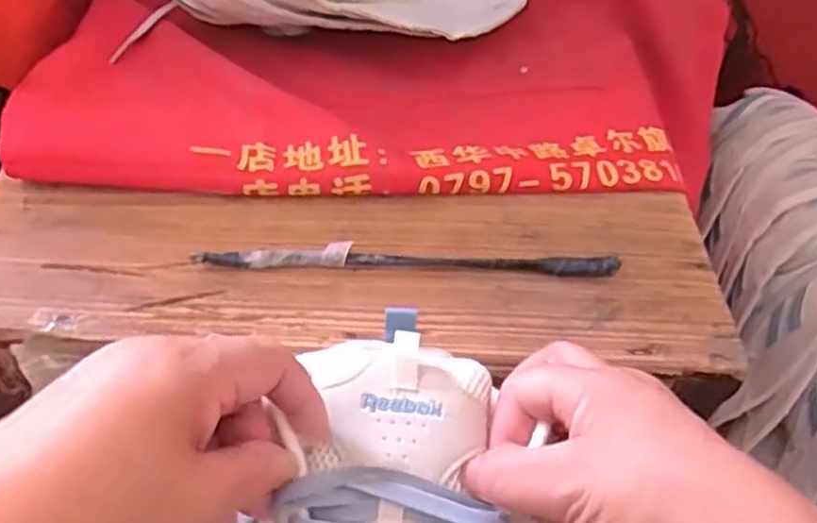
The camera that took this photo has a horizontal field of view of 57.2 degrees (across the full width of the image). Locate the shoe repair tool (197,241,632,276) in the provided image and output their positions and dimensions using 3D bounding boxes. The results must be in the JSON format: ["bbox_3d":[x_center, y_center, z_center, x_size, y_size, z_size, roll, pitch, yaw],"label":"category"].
[{"bbox_3d":[0.001,0.000,0.413,0.230,0.010,0.012,2,54,-3],"label":"shoe repair tool"}]

